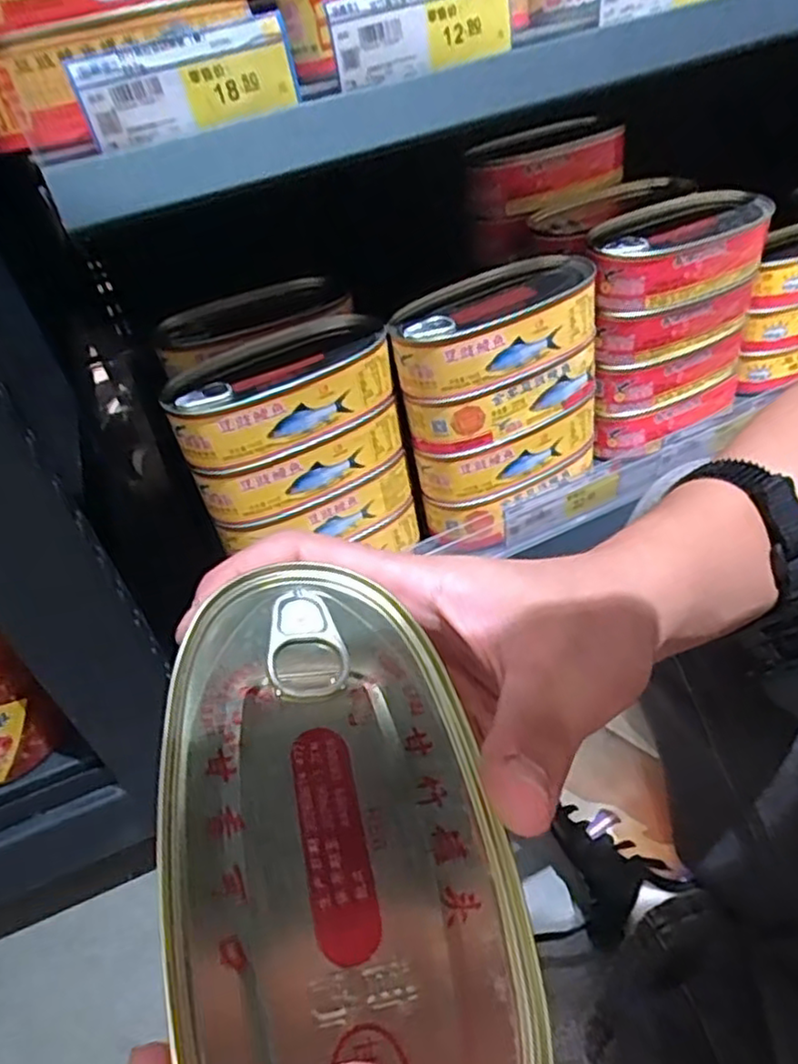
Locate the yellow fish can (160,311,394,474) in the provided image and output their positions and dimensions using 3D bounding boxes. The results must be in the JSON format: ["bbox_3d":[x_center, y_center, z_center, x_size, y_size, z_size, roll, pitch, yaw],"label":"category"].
[{"bbox_3d":[-0.078,-0.092,0.447,0.142,0.048,0.080,-27,42,-19],"label":"yellow fish can"}]

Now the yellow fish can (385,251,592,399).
[{"bbox_3d":[0.064,-0.139,0.464,0.146,0.051,0.072,-24,41,-16],"label":"yellow fish can"}]

